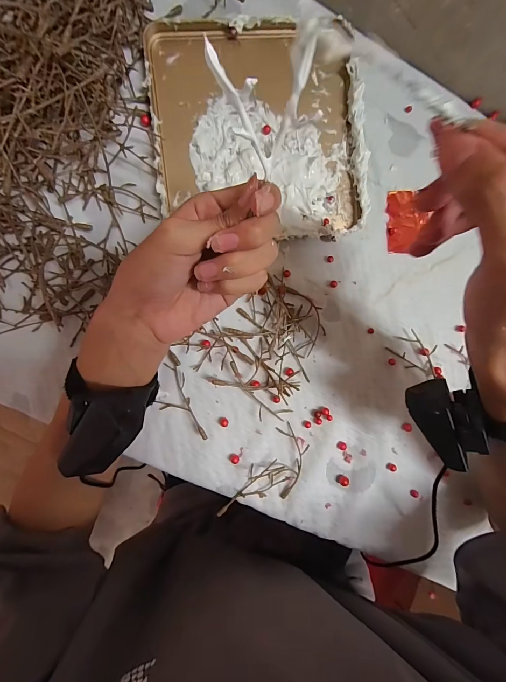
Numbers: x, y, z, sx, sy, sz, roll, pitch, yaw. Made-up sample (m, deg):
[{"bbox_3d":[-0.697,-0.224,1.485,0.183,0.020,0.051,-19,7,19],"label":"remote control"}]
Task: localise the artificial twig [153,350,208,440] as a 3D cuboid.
[{"bbox_3d":[-0.072,0.056,0.295,0.031,0.010,0.090,-19,96,-6],"label":"artificial twig"}]

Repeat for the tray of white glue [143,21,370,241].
[{"bbox_3d":[0.009,-0.188,0.287,0.193,0.015,0.182,-3,95,-7],"label":"tray of white glue"}]

